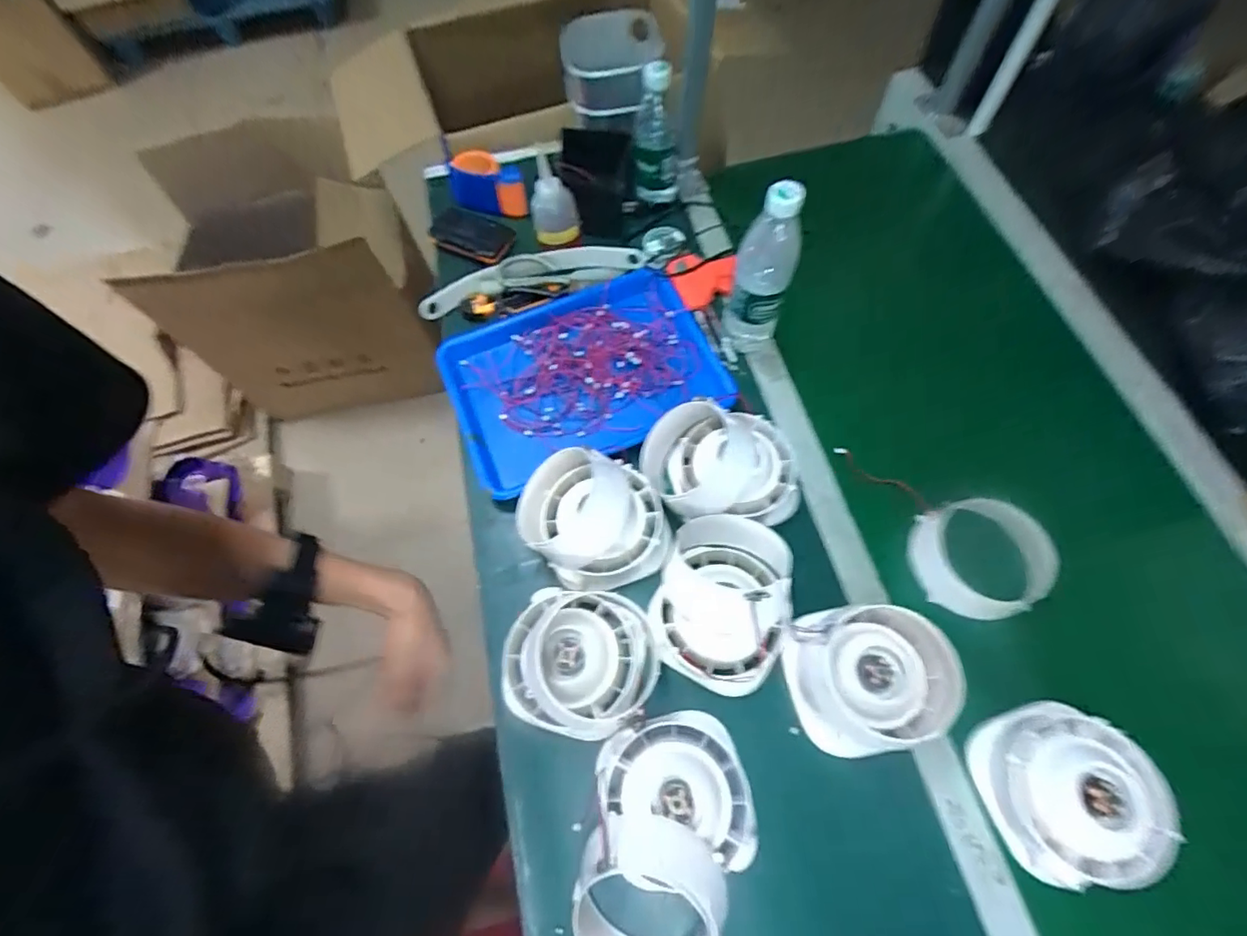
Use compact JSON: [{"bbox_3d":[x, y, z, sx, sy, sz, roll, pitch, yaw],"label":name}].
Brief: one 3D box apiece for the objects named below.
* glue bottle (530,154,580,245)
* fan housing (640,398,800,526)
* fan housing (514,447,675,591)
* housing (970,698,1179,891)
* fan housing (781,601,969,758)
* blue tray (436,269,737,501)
[{"bbox_3d":[-0.094,-0.358,0.759,0.063,0.107,0.061,-11,66,-2],"label":"glue bottle"},{"bbox_3d":[0.110,-0.002,0.621,0.170,0.078,0.127,-3,66,1],"label":"fan housing"},{"bbox_3d":[-0.037,0.056,0.605,0.151,0.071,0.146,-1,66,2],"label":"fan housing"},{"bbox_3d":[0.407,0.293,0.493,0.139,0.062,0.135,-1,66,2],"label":"housing"},{"bbox_3d":[0.242,0.202,0.522,0.149,0.086,0.133,-2,66,2],"label":"fan housing"},{"bbox_3d":[-0.053,-0.119,0.720,0.341,0.041,0.254,-21,67,-7],"label":"blue tray"}]

